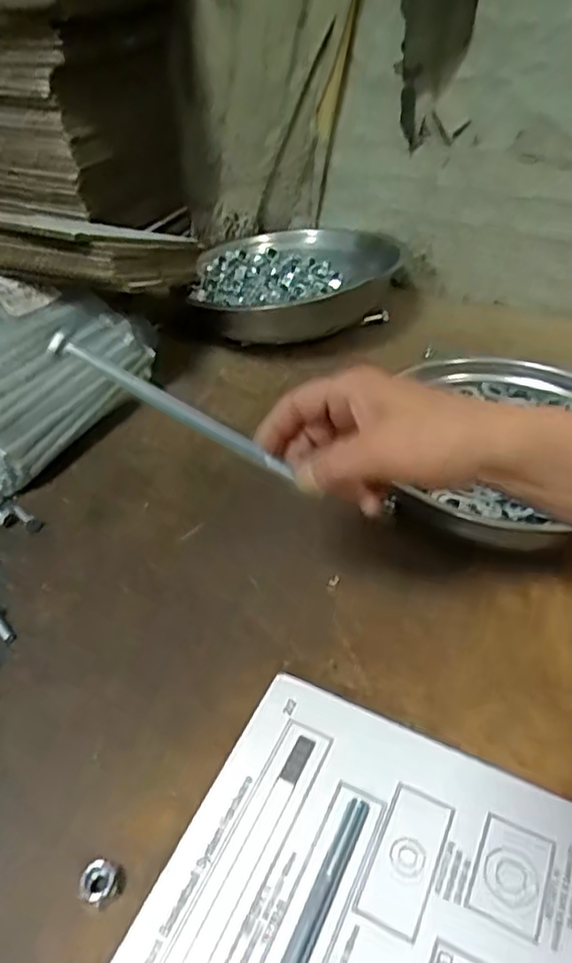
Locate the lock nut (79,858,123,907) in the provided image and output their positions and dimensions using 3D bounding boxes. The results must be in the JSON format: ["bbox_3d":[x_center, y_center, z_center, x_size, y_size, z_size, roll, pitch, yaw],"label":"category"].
[{"bbox_3d":[-0.092,0.199,0.319,0.020,0.013,0.016,-31,48,-26],"label":"lock nut"}]

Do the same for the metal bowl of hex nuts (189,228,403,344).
[{"bbox_3d":[0.014,-0.237,0.742,0.228,0.049,0.202,-4,43,-2],"label":"metal bowl of hex nuts"}]

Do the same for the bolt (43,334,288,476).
[{"bbox_3d":[-0.063,-0.041,0.354,0.150,0.012,0.011,29,48,-1],"label":"bolt"}]

